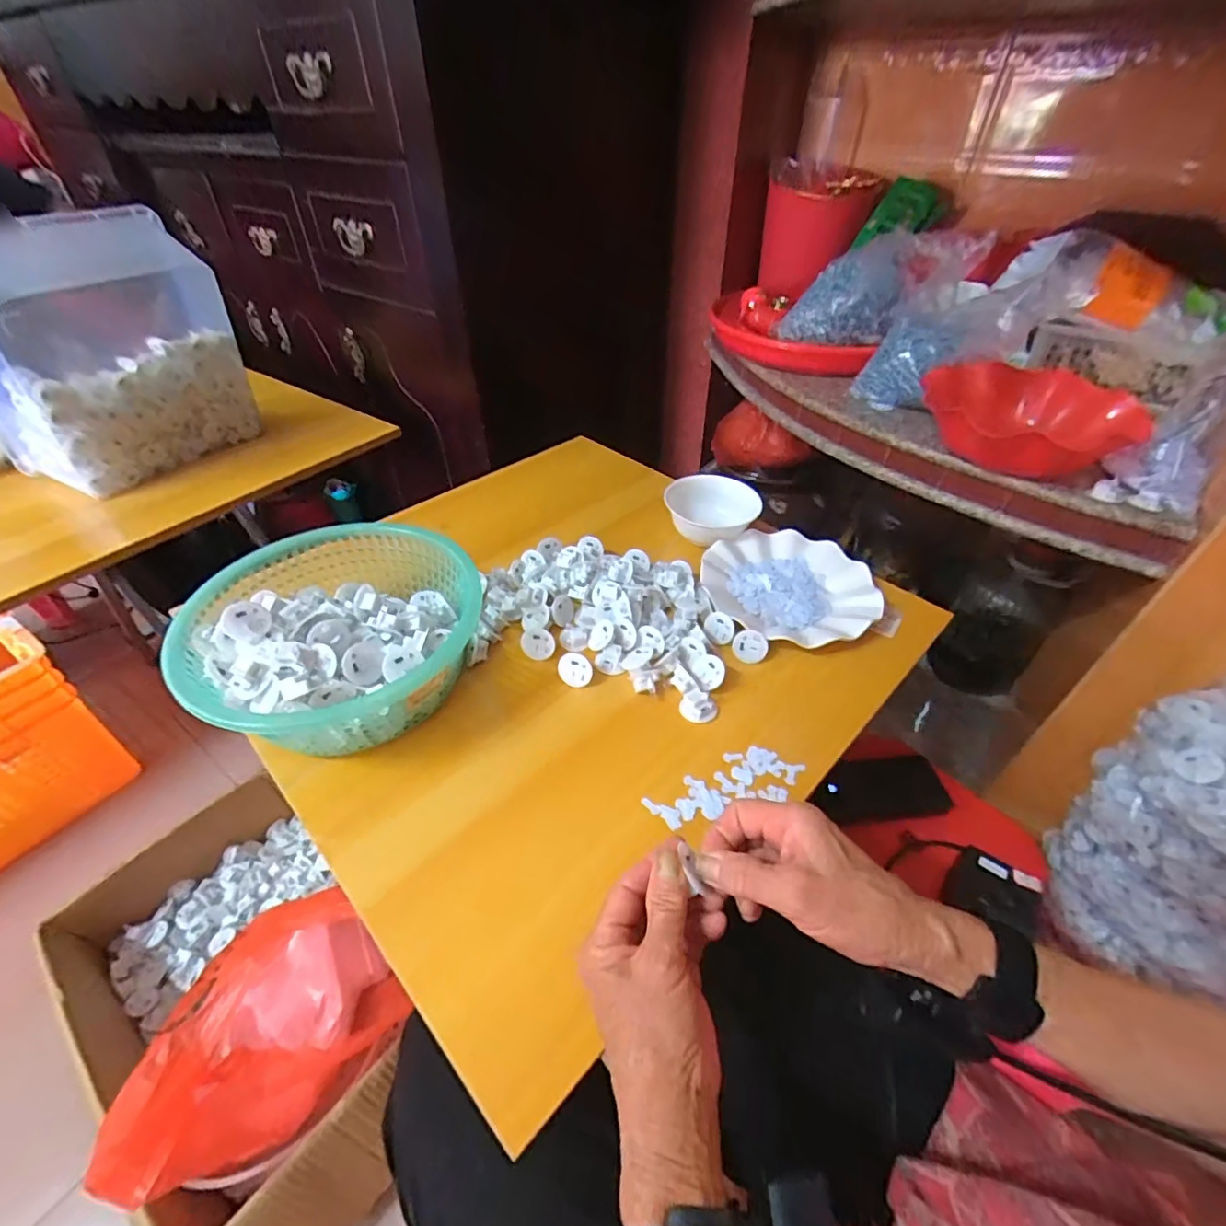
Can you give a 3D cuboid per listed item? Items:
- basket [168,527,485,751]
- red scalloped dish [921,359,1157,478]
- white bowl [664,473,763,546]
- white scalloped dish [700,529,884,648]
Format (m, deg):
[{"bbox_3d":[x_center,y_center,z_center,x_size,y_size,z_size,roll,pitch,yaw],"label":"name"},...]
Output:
[{"bbox_3d":[-0.242,0.016,0.491,0.216,0.080,0.229,15,45,15],"label":"basket"},{"bbox_3d":[0.491,-0.230,0.665,0.212,0.060,0.213,0,43,0],"label":"red scalloped dish"},{"bbox_3d":[0.120,-0.122,0.694,0.110,0.051,0.110,0,43,0],"label":"white bowl"},{"bbox_3d":[0.189,-0.028,0.614,0.178,0.023,0.173,0,43,0],"label":"white scalloped dish"}]

